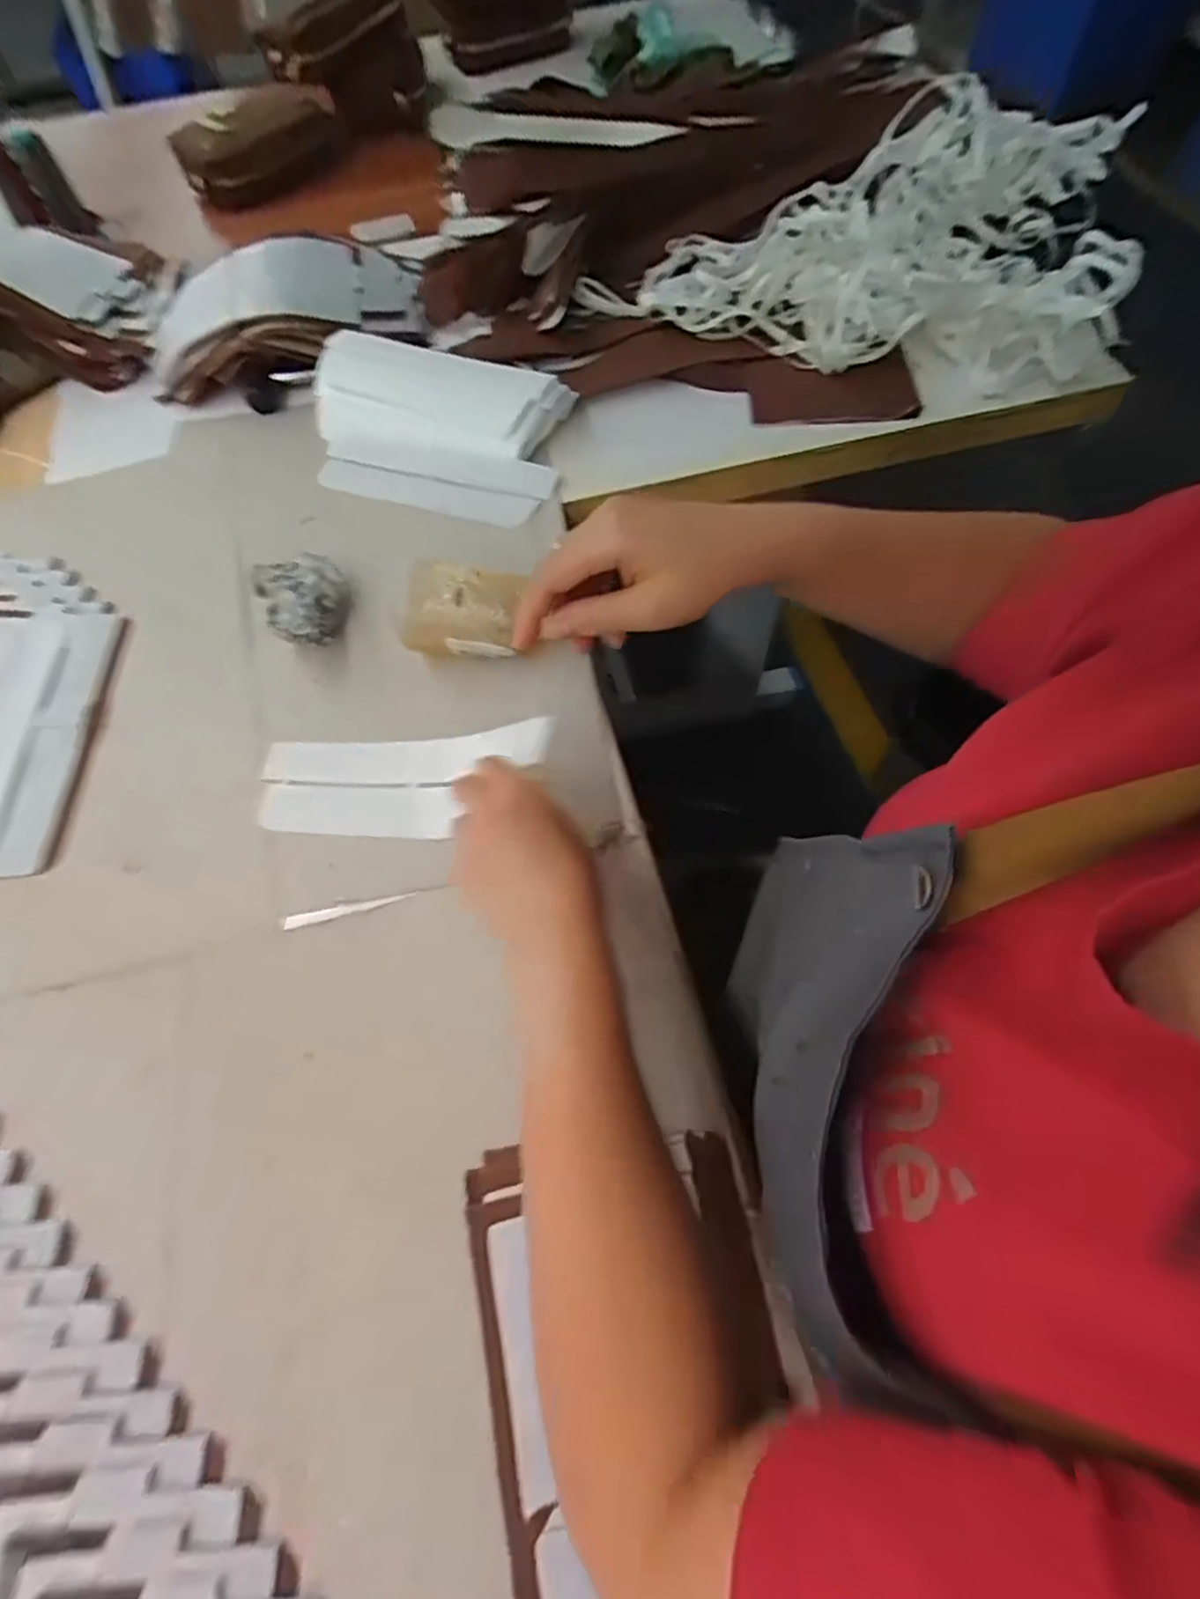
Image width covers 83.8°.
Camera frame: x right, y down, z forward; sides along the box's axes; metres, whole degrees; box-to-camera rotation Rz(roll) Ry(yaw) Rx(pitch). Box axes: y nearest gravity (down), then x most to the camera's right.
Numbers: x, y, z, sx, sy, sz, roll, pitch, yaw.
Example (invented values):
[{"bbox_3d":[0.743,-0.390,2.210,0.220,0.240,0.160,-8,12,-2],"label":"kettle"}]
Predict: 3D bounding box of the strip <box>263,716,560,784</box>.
[{"bbox_3d":[-0.136,-0.030,0.462,0.210,0.013,0.035,-4,62,14],"label":"strip"}]

